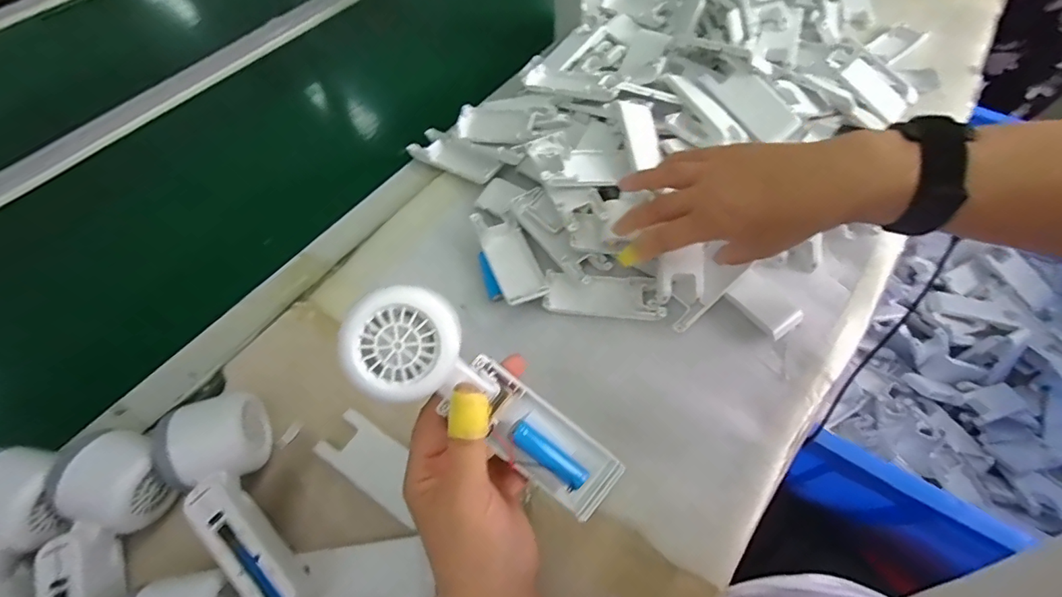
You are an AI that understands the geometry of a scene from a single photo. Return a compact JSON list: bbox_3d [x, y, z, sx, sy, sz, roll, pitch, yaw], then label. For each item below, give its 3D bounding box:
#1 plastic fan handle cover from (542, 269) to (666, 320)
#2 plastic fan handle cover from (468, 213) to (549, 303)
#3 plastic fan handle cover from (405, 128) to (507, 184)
[{"bbox_3d":[0.065,-0.003,0.436,0.102,0.010,0.041,4,59,3],"label":"plastic fan handle cover"},{"bbox_3d":[-0.019,-0.039,0.437,0.038,0.008,0.099,-20,63,-12],"label":"plastic fan handle cover"},{"bbox_3d":[-0.078,-0.150,0.512,0.106,0.018,0.042,29,64,17],"label":"plastic fan handle cover"}]

